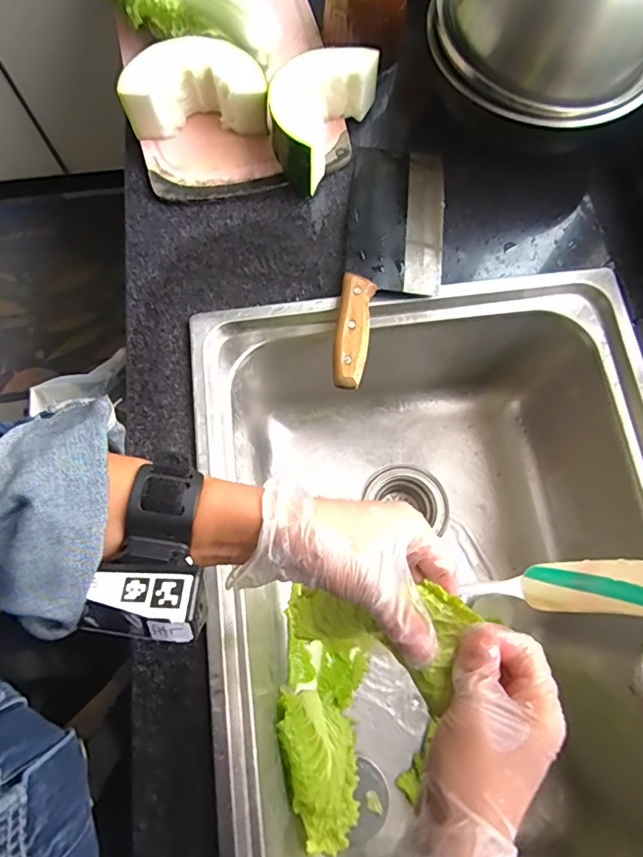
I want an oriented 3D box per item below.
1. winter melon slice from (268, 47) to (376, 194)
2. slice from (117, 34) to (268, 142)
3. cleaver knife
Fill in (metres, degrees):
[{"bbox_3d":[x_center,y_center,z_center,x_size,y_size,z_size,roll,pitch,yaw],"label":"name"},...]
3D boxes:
[{"bbox_3d":[-0.009,-0.347,0.580,0.078,0.080,0.145,28,76,8],"label":"winter melon slice"},{"bbox_3d":[-0.137,-0.372,0.584,0.151,0.074,0.076,-5,74,-1],"label":"slice"},{"bbox_3d":[0.073,-0.177,0.542,0.097,0.043,0.300,6,74,2],"label":"cleaver knife"}]

